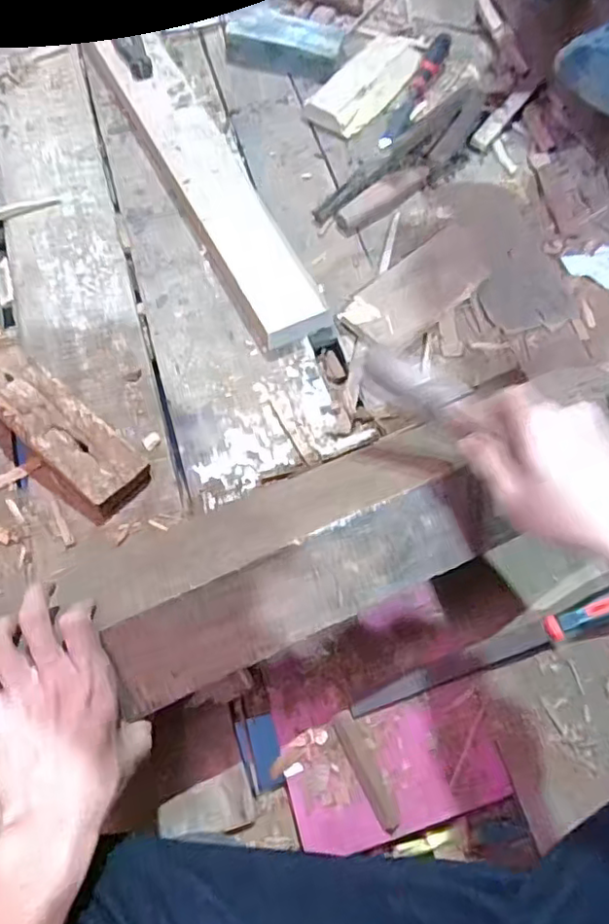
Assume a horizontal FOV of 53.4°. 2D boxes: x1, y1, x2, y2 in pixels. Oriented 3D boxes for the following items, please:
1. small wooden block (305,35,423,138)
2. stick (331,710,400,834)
[{"bbox_3d":[0.093,-0.549,0.868,0.078,0.032,0.224,33,68,12],"label":"small wooden block"},{"bbox_3d":[0.053,0.262,0.517,0.020,0.005,0.097,-25,69,-13],"label":"stick"}]

